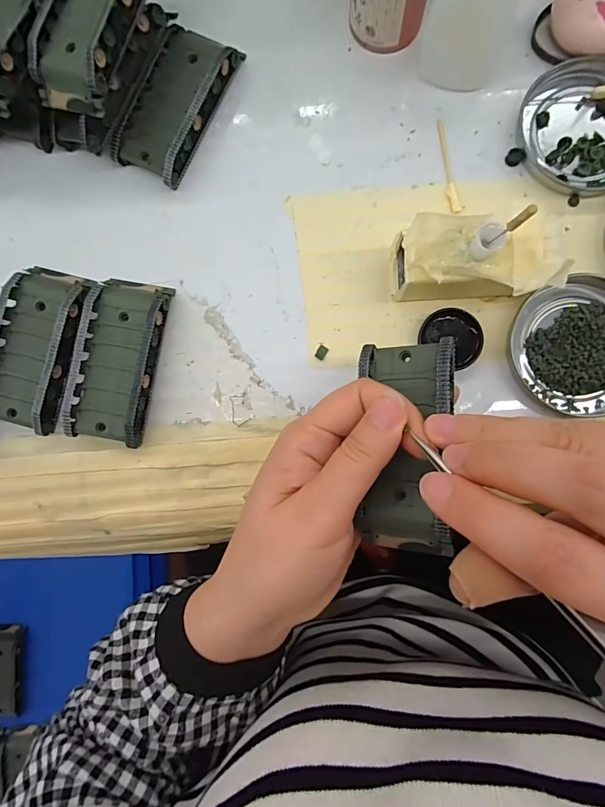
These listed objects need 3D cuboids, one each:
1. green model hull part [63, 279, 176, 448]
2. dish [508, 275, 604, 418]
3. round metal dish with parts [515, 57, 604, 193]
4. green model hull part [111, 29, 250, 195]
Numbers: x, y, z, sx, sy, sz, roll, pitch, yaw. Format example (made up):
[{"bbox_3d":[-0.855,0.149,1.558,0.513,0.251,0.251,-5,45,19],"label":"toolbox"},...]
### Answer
[{"bbox_3d":[-0.109,-0.027,0.244,0.044,0.021,0.095,10,87,4],"label":"green model hull part"},{"bbox_3d":[0.160,-0.032,0.233,0.073,0.007,0.078,0,86,3],"label":"dish"},{"bbox_3d":[0.169,-0.162,0.241,0.077,0.010,0.074,-15,85,2],"label":"round metal dish with parts"},{"bbox_3d":[-0.078,-0.184,0.253,0.043,0.022,0.089,27,88,5],"label":"green model hull part"}]

